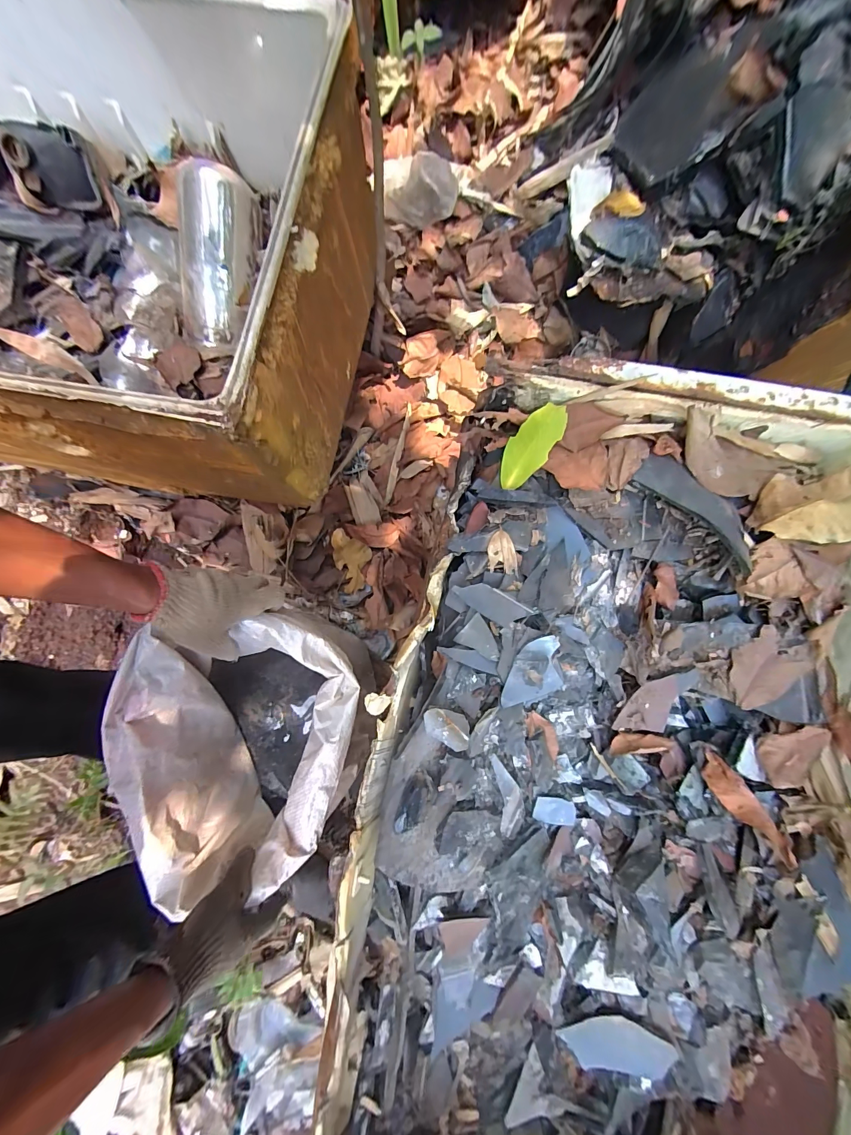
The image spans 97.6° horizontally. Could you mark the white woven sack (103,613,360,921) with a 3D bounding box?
[{"bbox_3d":[-0.255,0.259,0.543,0.271,0.247,0.368,16,78,2],"label":"white woven sack"}]

